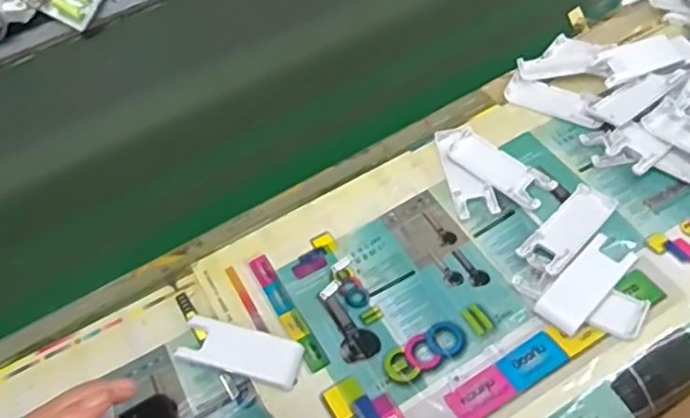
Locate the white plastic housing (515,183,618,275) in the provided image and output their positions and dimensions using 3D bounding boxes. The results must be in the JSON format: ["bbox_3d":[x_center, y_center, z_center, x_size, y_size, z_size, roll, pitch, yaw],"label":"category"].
[{"bbox_3d":[0.205,0.018,0.553,0.106,0.018,0.040,-41,61,-21],"label":"white plastic housing"}]

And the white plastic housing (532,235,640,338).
[{"bbox_3d":[0.207,0.065,0.521,0.099,0.011,0.039,-40,60,-21],"label":"white plastic housing"}]

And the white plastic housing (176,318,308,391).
[{"bbox_3d":[-0.087,0.122,0.509,0.101,0.017,0.038,10,56,13],"label":"white plastic housing"}]

